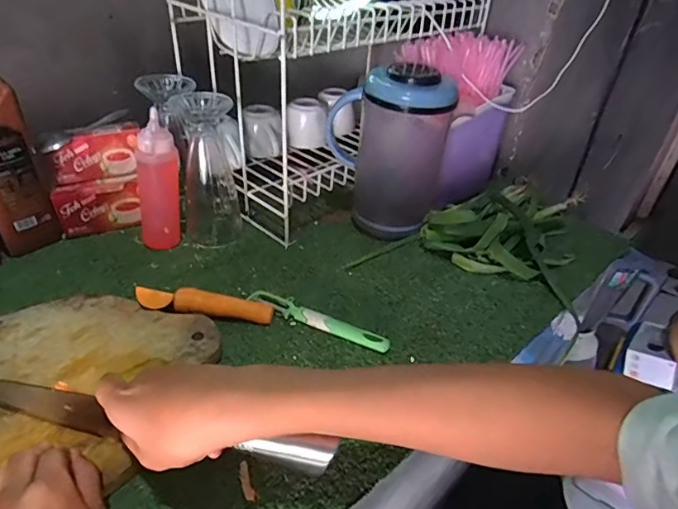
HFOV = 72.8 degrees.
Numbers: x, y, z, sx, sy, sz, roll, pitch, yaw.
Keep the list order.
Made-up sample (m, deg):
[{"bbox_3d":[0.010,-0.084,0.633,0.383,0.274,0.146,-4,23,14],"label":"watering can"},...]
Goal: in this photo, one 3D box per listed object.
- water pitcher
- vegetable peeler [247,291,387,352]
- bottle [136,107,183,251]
[{"bbox_3d":[0.068,-0.150,0.657,0.156,0.226,0.131,9,36,7],"label":"water pitcher"},{"bbox_3d":[-0.024,0.073,0.523,0.172,0.012,0.025,19,38,19],"label":"vegetable peeler"},{"bbox_3d":[-0.230,-0.088,0.587,0.057,0.172,0.043,-8,38,-17],"label":"bottle"}]

